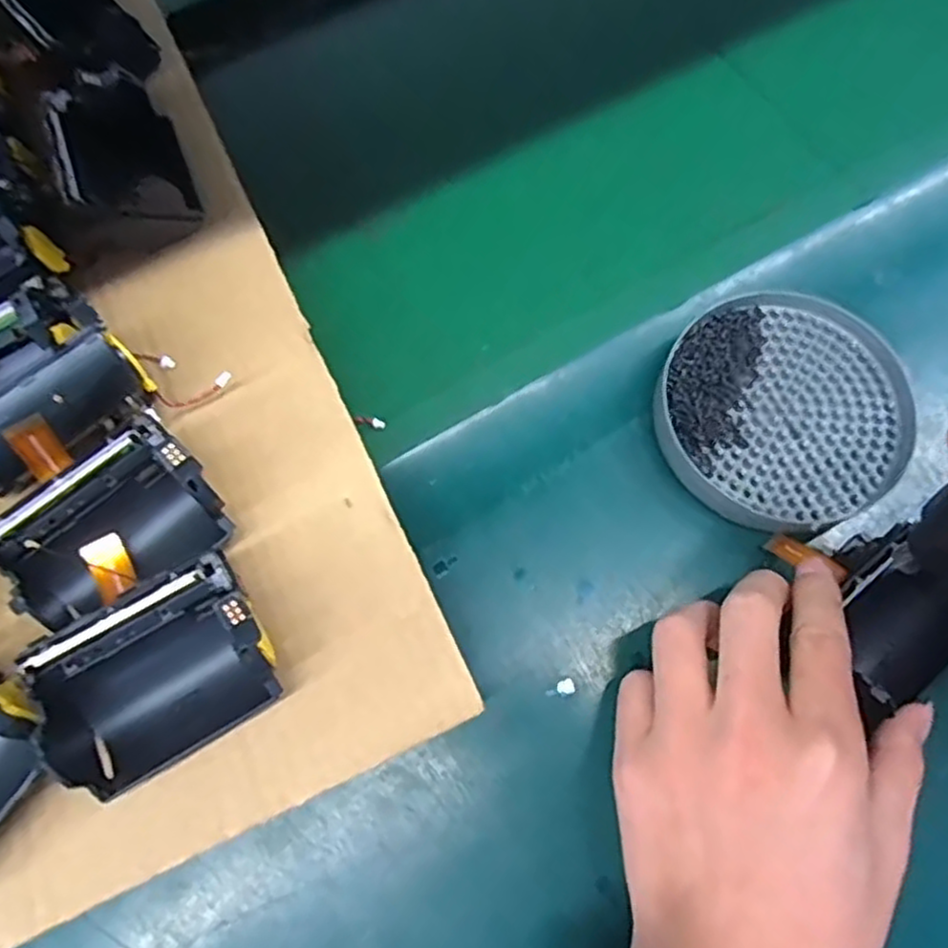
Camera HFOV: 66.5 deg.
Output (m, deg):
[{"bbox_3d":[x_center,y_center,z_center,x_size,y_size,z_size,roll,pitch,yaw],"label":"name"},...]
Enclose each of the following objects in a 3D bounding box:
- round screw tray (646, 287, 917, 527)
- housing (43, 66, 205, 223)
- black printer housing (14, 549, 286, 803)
[{"bbox_3d":[0.142,-0.030,0.339,0.112,0.021,0.109,0,70,-1],"label":"round screw tray"},{"bbox_3d":[-0.153,-0.135,0.319,0.049,0.039,0.074,-20,71,-8],"label":"housing"},{"bbox_3d":[-0.105,0.067,0.238,0.078,0.038,0.048,-32,73,-12],"label":"black printer housing"}]

